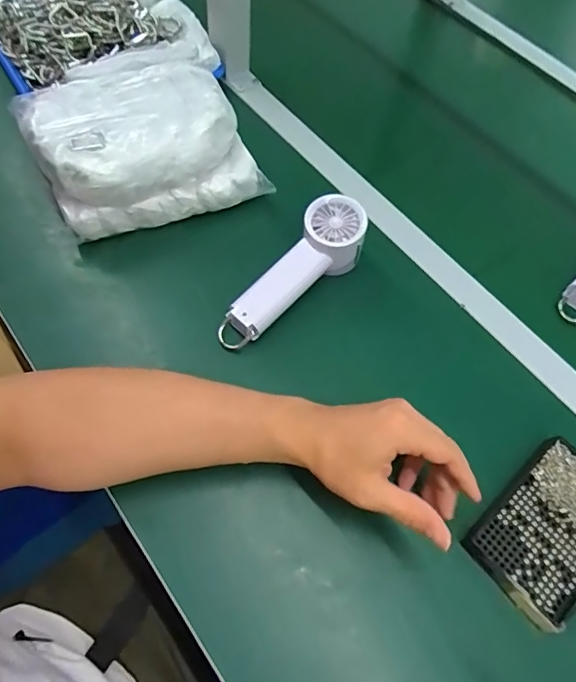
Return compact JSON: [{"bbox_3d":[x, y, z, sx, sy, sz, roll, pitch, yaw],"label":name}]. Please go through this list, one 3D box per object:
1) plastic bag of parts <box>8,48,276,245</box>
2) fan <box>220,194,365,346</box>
[{"bbox_3d":[-0.170,-0.233,0.547,0.214,0.082,0.229,-26,66,-17],"label":"plastic bag of parts"},{"bbox_3d":[0.006,-0.064,0.509,0.062,0.059,0.197,41,81,17],"label":"fan"}]

